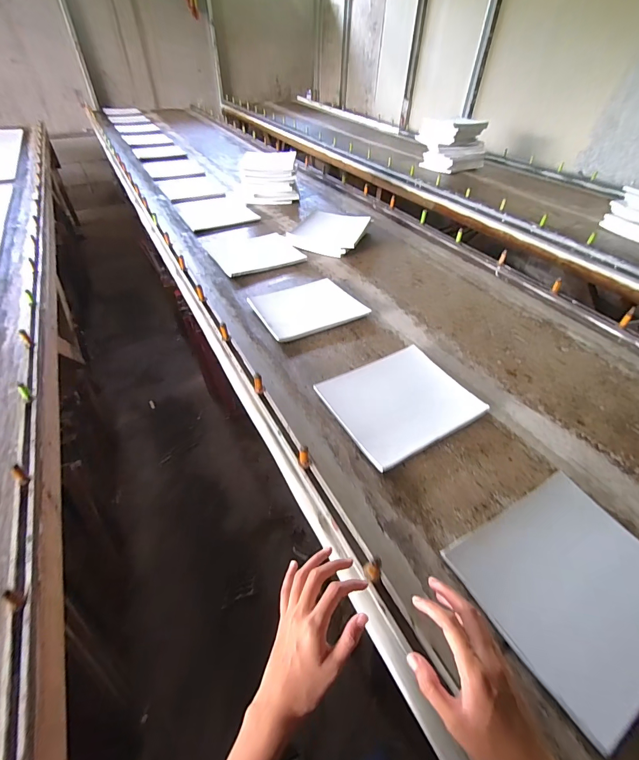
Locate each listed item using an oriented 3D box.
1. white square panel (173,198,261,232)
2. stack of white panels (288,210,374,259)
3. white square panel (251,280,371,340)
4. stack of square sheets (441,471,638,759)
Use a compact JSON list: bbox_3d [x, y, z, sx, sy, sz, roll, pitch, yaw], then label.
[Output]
[{"bbox_3d":[-0.433,-0.702,1.464,0.265,0.011,0.338,-22,50,-20],"label":"white square panel"},{"bbox_3d":[0.039,-0.529,1.263,0.246,0.051,0.267,16,48,15],"label":"stack of white panels"},{"bbox_3d":[-0.036,-0.199,0.944,0.256,0.017,0.215,-20,47,-19],"label":"white square panel"},{"bbox_3d":[0.346,0.276,0.479,0.260,0.020,0.226,-25,46,-17],"label":"stack of square sheets"}]

